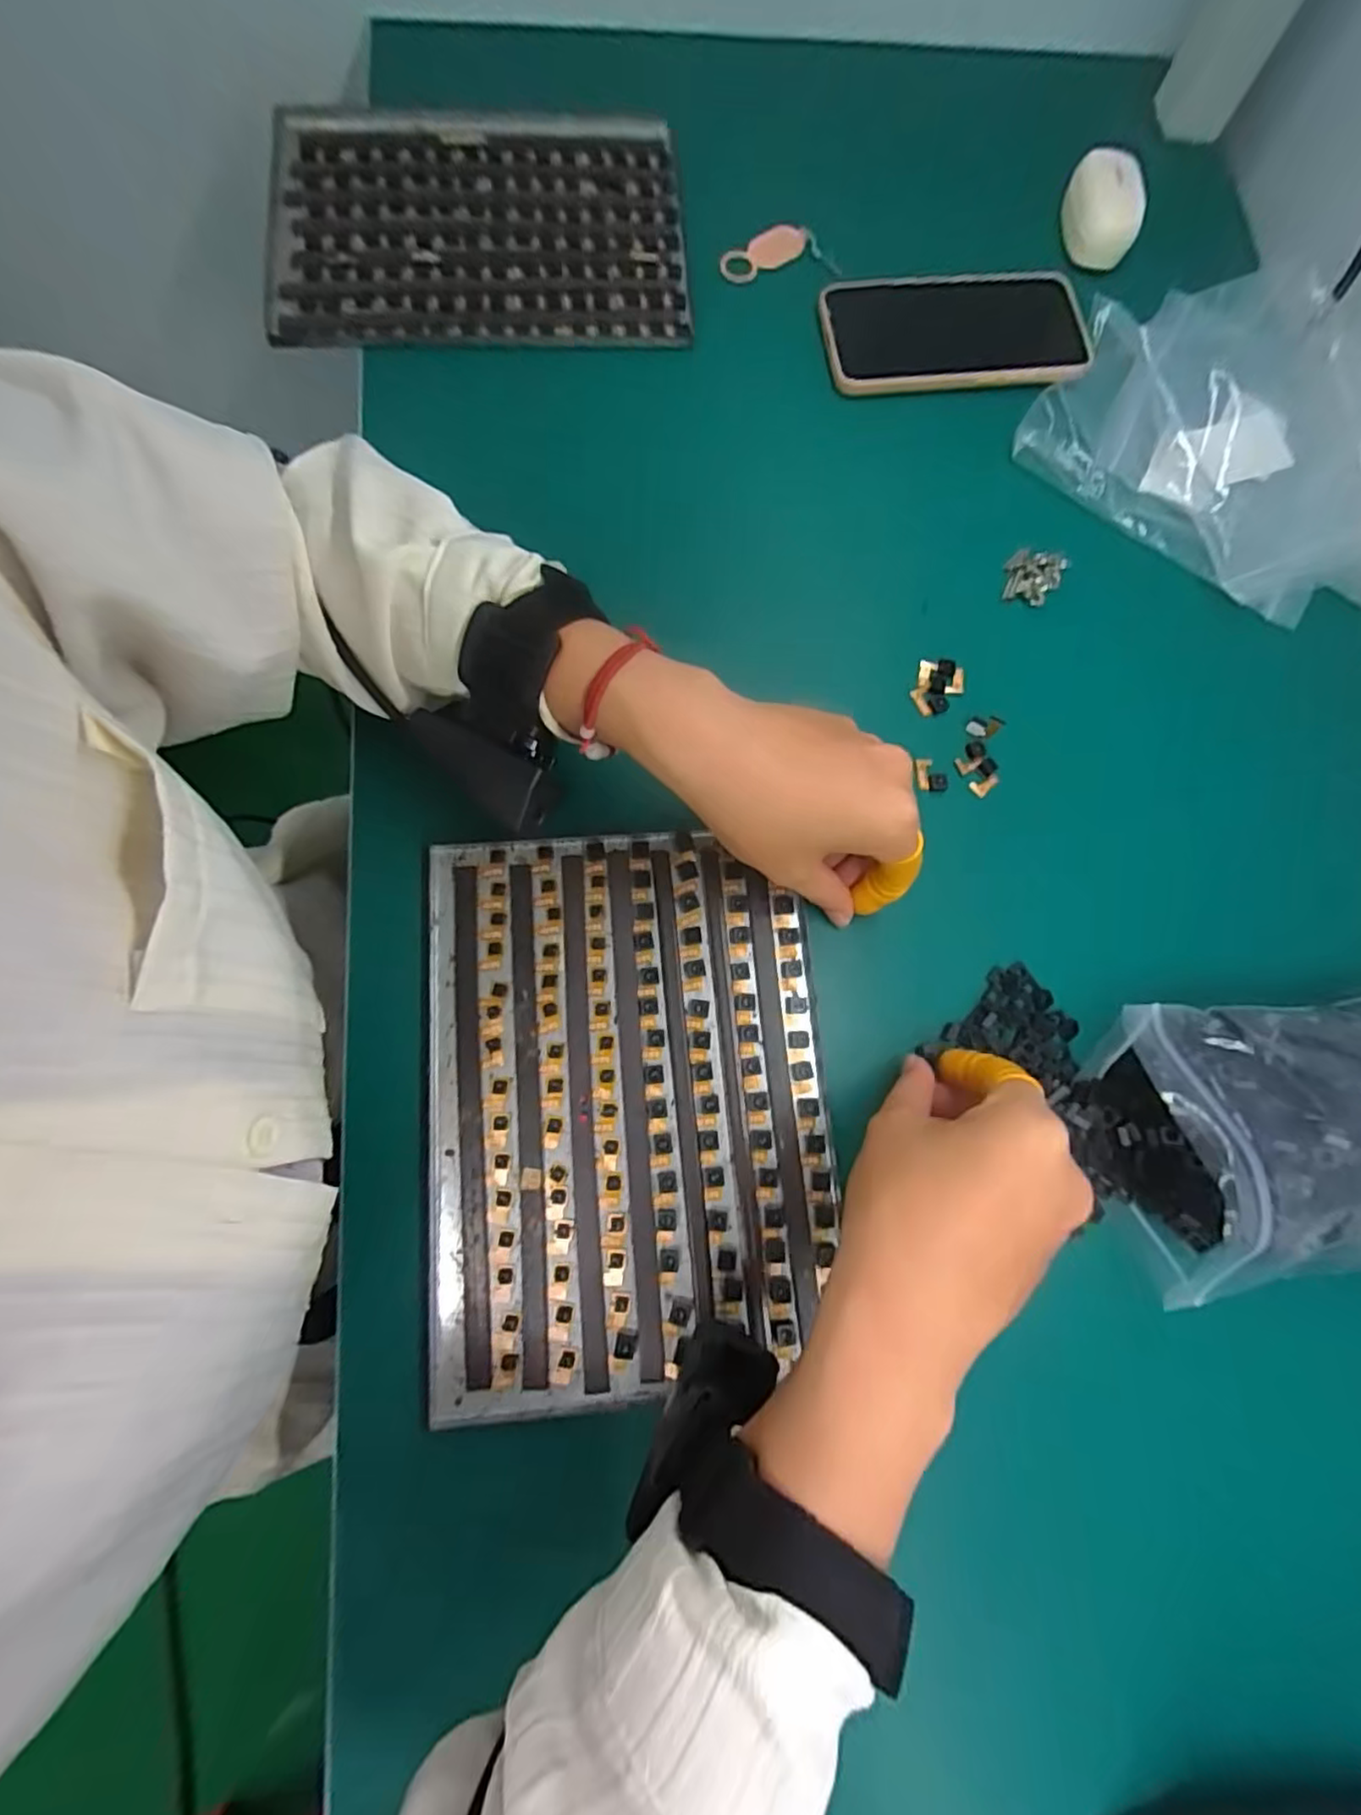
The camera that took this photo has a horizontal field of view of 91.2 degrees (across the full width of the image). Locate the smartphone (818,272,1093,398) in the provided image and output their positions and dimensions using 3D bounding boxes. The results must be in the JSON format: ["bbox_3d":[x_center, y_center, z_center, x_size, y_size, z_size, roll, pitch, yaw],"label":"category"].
[{"bbox_3d":[0.169,-0.359,0.415,0.159,0.018,0.081,-5,78,-5],"label":"smartphone"}]

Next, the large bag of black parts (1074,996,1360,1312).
[{"bbox_3d":[0.283,0.097,0.288,0.181,0.062,0.126,-2,78,-4],"label":"large bag of black parts"}]

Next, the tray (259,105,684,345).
[{"bbox_3d":[-0.123,-0.416,0.412,0.243,0.023,0.177,-5,77,-3],"label":"tray"}]

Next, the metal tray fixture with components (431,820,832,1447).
[{"bbox_3d":[-0.024,0.086,0.310,0.179,0.009,0.244,-4,77,-3],"label":"metal tray fixture with components"}]

